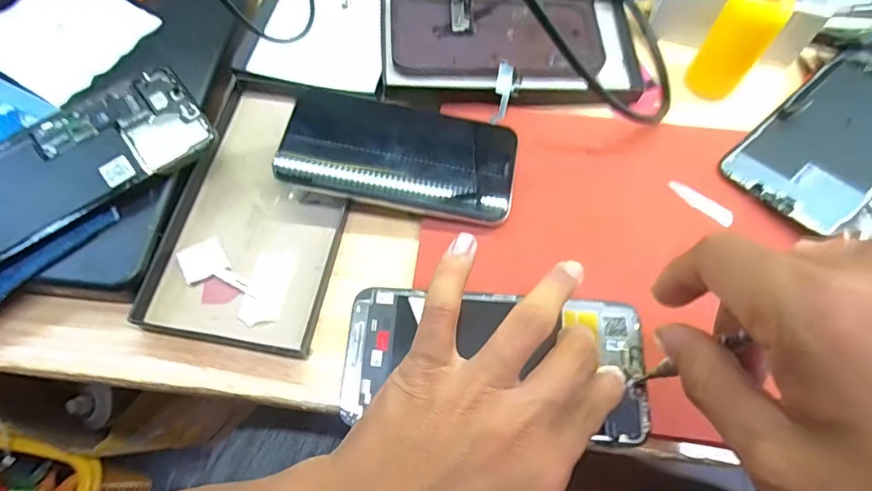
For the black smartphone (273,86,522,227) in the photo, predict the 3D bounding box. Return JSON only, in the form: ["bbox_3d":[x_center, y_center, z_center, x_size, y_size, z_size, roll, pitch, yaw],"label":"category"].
[{"bbox_3d":[-0.022,-0.055,0.311,0.138,0.015,0.068,12,69,-3],"label":"black smartphone"}]

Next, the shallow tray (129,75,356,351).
[{"bbox_3d":[-0.102,-0.028,0.314,0.098,0.026,0.176,9,67,5],"label":"shallow tray"}]

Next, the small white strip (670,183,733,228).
[{"bbox_3d":[0.161,-0.027,0.307,0.041,0.005,0.008,39,73,16],"label":"small white strip"}]

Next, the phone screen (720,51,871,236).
[{"bbox_3d":[0.257,-0.072,0.321,0.155,0.005,0.073,-39,62,-14],"label":"phone screen"}]

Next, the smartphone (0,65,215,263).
[{"bbox_3d":[-0.214,-0.048,0.296,0.157,0.007,0.076,-32,73,-15],"label":"smartphone"}]

